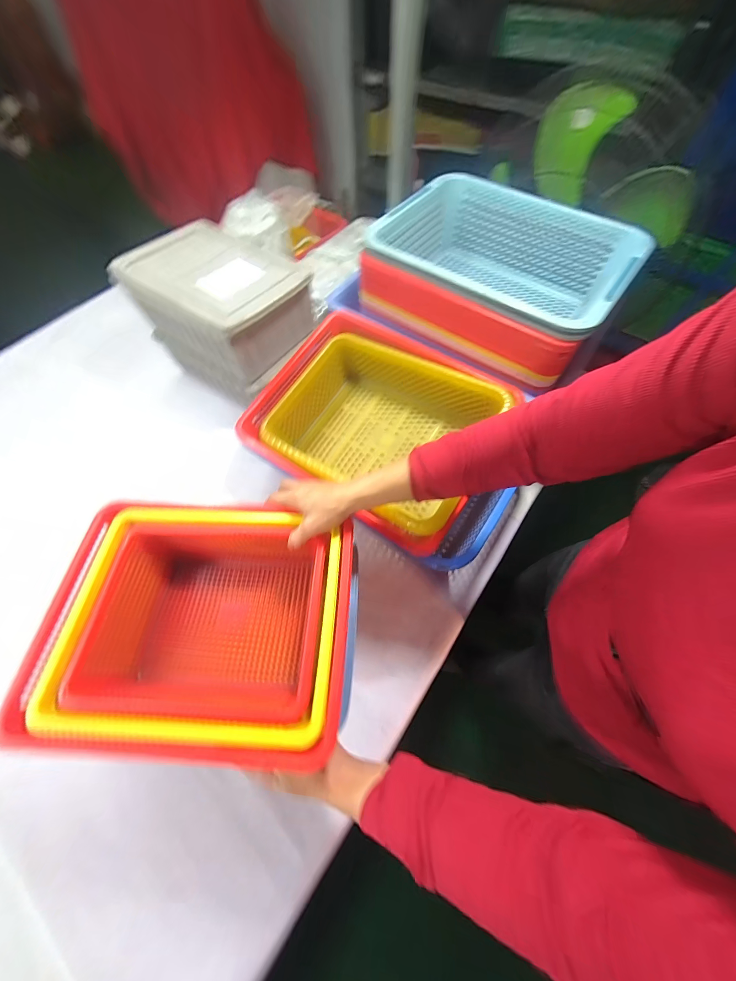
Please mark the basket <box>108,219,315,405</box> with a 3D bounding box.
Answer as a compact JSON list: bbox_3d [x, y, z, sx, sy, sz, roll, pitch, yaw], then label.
[{"bbox_3d":[-0.275,-0.355,0.640,0.304,0.171,0.222,31,69,16],"label":"basket"}]

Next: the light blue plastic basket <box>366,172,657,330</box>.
[{"bbox_3d":[0.235,-0.392,0.583,0.384,0.136,0.308,32,69,17],"label":"light blue plastic basket"}]

